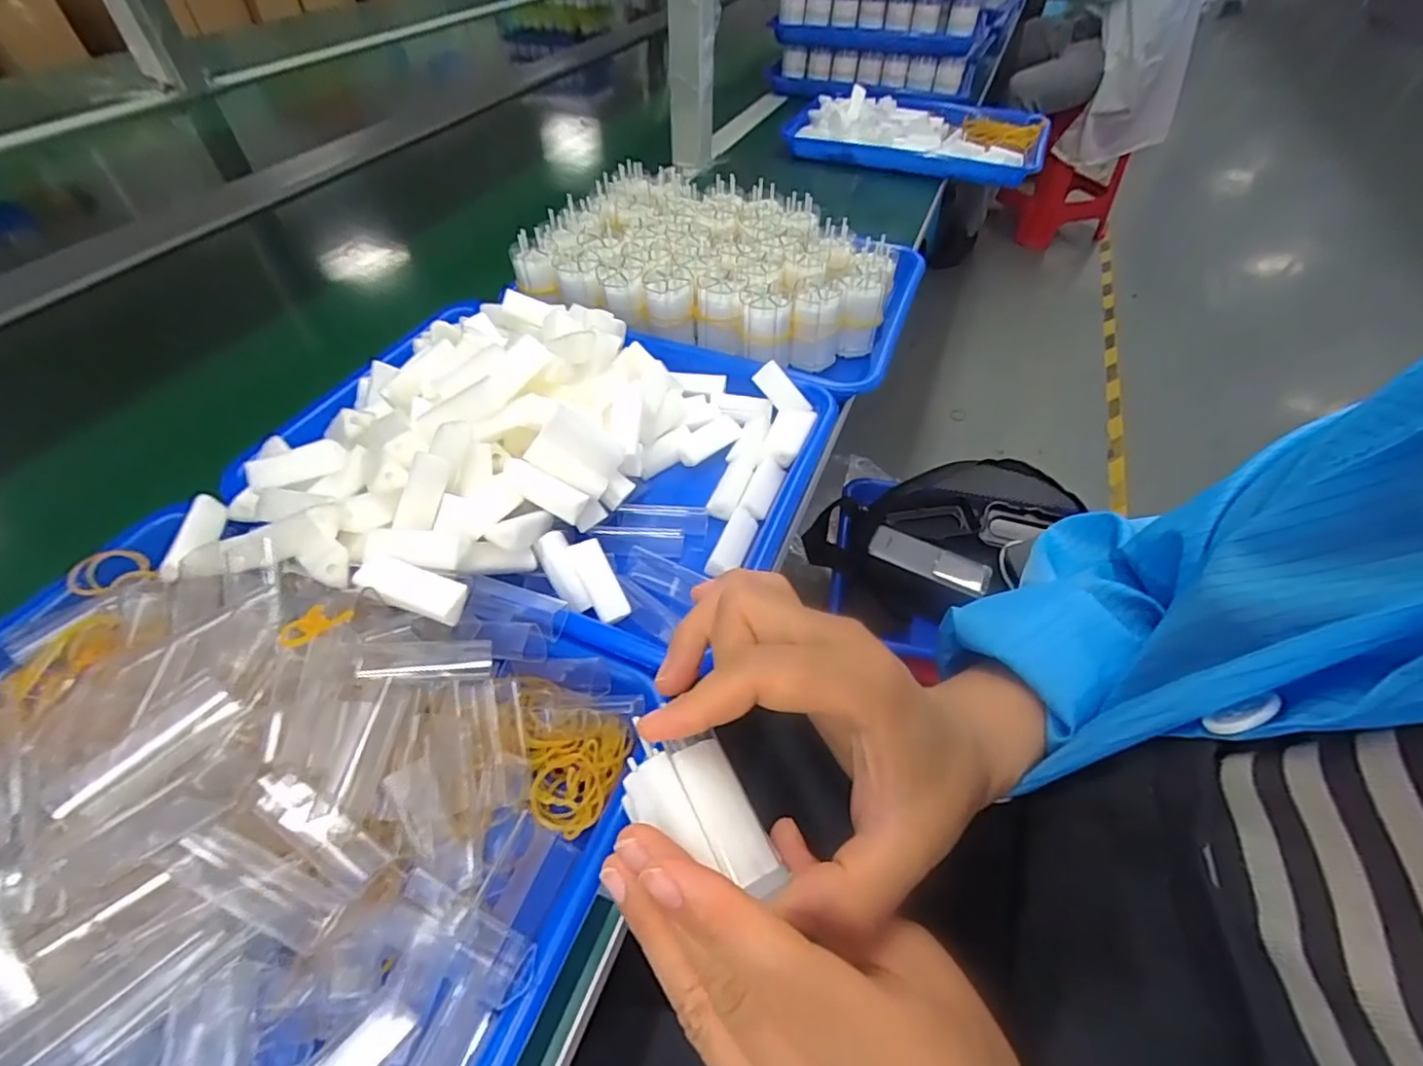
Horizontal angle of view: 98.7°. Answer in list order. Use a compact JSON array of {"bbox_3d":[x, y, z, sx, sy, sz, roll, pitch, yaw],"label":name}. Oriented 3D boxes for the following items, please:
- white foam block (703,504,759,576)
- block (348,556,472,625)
[{"bbox_3d":[0.014,0.005,0.363,0.017,0.009,0.050,18,51,14],"label":"white foam block"},{"bbox_3d":[-0.135,0.025,0.276,0.047,0.008,0.020,23,51,-4],"label":"block"}]

